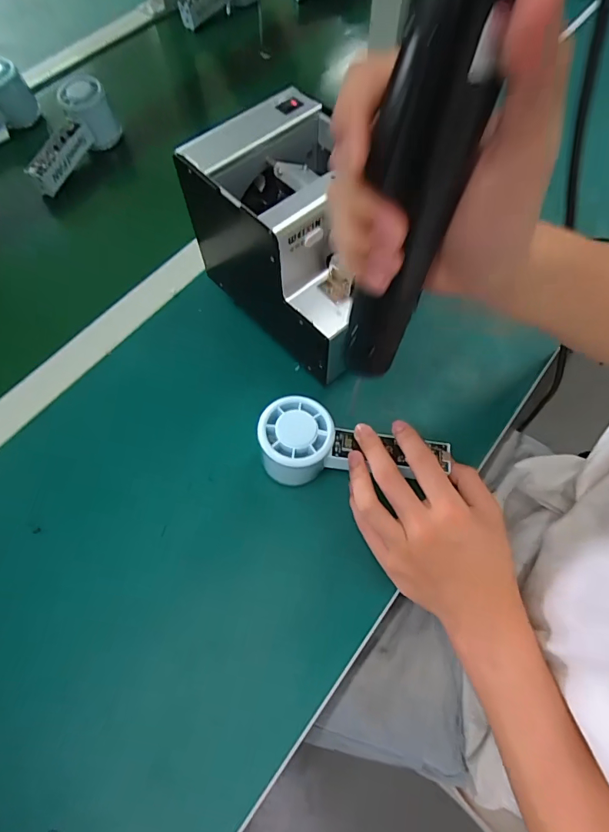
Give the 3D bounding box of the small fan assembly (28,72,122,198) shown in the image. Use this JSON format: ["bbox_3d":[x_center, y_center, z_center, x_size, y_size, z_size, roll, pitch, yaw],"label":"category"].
[{"bbox_3d":[-0.293,-0.348,0.558,0.051,0.070,0.155,21,79,13],"label":"small fan assembly"}]

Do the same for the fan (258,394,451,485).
[{"bbox_3d":[0.037,0.029,0.352,0.149,0.041,0.067,8,63,-12],"label":"fan"}]

